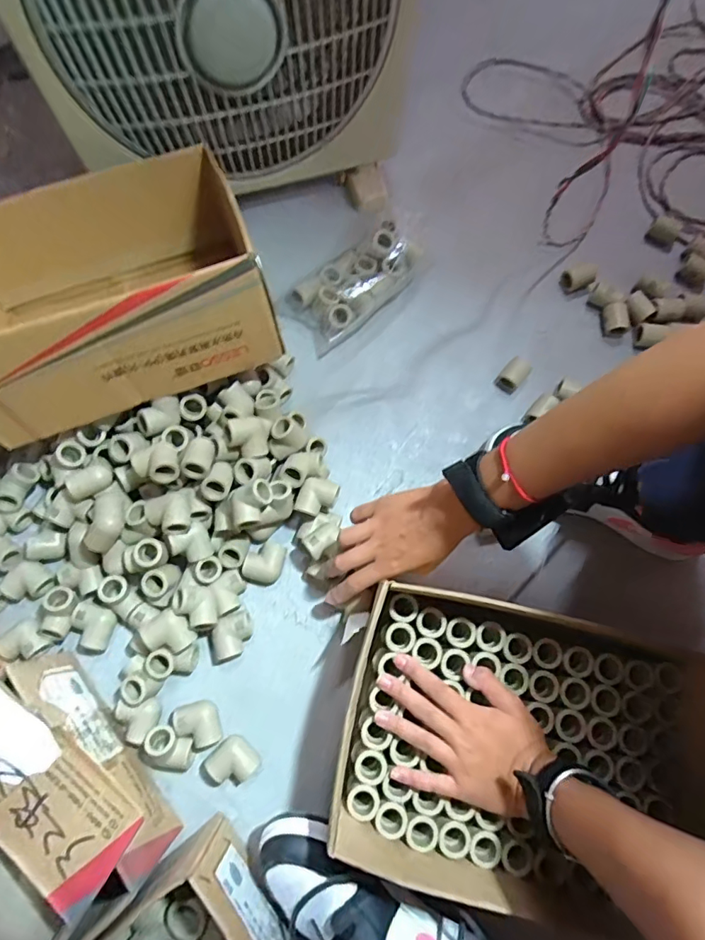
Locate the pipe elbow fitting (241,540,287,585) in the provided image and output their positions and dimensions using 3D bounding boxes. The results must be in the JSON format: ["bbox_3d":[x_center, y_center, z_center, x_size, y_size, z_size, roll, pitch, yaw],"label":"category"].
[{"bbox_3d":[-0.096,0.102,0.546,0.040,0.027,0.046,19,75,4],"label":"pipe elbow fitting"}]

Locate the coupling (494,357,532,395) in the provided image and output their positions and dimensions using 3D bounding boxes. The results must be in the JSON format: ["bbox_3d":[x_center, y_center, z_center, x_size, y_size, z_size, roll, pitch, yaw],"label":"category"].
[{"bbox_3d":[0.200,-0.118,0.616,0.027,0.036,0.034,40,77,10],"label":"coupling"}]

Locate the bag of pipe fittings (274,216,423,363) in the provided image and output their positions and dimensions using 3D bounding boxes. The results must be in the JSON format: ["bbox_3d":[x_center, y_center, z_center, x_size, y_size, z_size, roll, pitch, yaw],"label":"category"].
[{"bbox_3d":[0.000,-0.236,0.620,0.179,0.062,0.101,-35,78,-10],"label":"bag of pipe fittings"}]

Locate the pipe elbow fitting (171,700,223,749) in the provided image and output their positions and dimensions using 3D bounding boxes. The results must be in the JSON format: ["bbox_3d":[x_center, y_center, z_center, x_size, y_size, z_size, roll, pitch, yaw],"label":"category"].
[{"bbox_3d":[-0.155,0.257,0.498,0.036,0.026,0.044,-23,76,-7],"label":"pipe elbow fitting"}]

